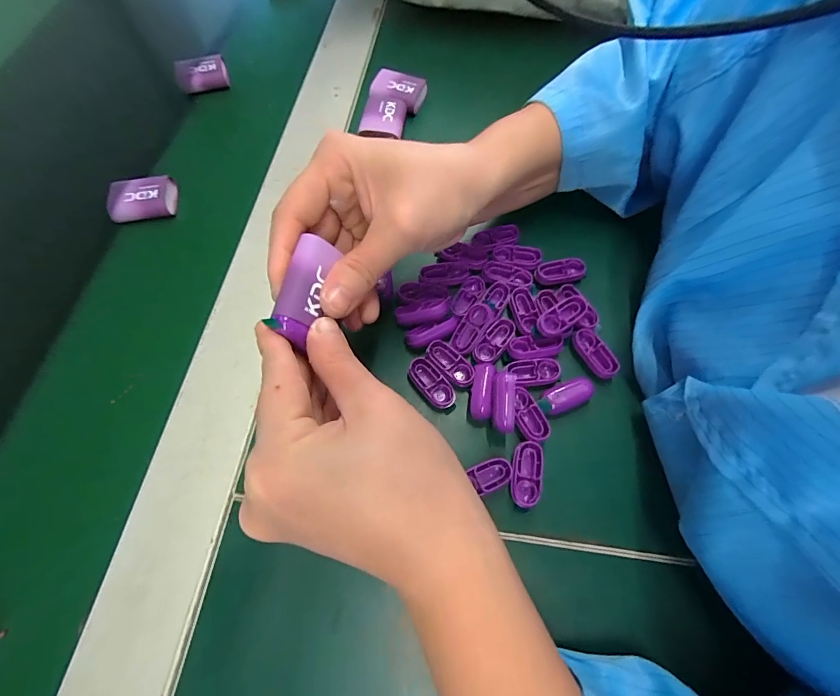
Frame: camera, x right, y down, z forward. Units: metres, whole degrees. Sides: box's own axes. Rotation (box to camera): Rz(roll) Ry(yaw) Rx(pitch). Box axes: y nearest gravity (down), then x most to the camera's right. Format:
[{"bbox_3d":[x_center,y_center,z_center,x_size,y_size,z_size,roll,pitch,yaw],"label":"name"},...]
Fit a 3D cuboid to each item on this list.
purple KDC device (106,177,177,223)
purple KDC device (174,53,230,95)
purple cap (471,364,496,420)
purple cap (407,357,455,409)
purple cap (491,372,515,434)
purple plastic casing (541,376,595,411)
[{"bbox_3d":[-0.211,-0.113,0.296,0.047,0.013,0.032,-11,66,-4],"label":"purple KDC device"},{"bbox_3d":[-0.200,-0.251,0.360,0.044,0.015,0.029,-17,67,-7],"label":"purple KDC device"},{"bbox_3d":[0.037,0.025,0.230,0.012,0.007,0.032,7,66,4],"label":"purple cap"},{"bbox_3d":[0.007,0.021,0.235,0.017,0.007,0.033,-38,71,-15],"label":"purple cap"},{"bbox_3d":[0.047,0.030,0.220,0.011,0.009,0.033,1,82,2],"label":"purple cap"},{"bbox_3d":[0.088,0.027,0.232,0.030,0.006,0.016,-21,67,-8],"label":"purple plastic casing"}]

